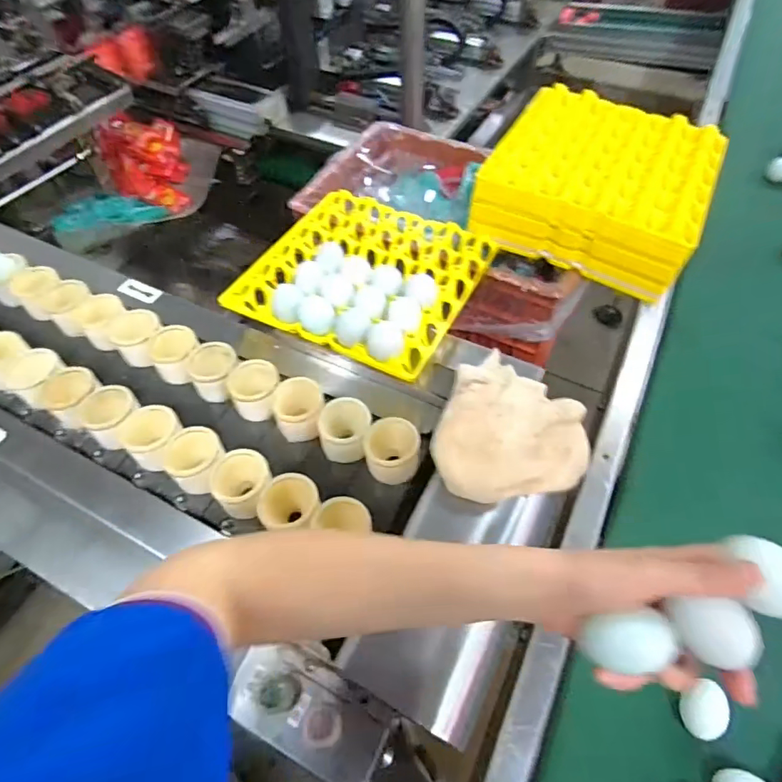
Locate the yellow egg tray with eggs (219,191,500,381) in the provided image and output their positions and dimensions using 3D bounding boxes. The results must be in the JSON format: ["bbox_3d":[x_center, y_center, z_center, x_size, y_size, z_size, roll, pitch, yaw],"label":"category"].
[{"bbox_3d":[-0.036,-0.174,0.687,0.286,0.051,0.283,23,60,17],"label":"yellow egg tray with eggs"}]

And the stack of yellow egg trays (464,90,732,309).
[{"bbox_3d":[0.302,-0.308,0.733,0.291,0.091,0.304,22,60,16],"label":"stack of yellow egg trays"}]

